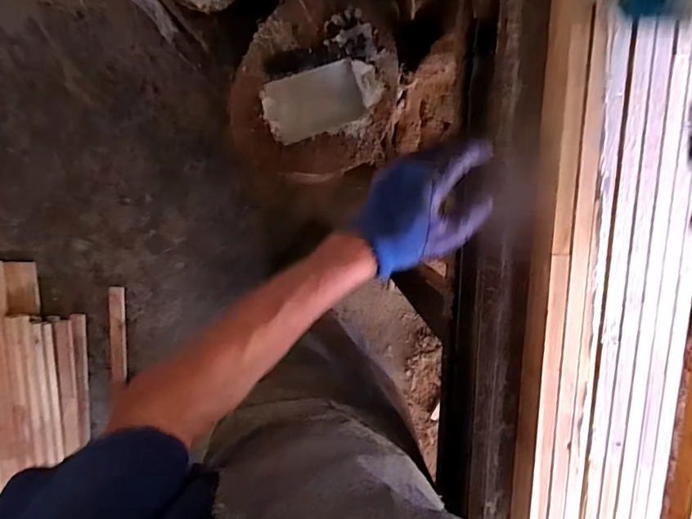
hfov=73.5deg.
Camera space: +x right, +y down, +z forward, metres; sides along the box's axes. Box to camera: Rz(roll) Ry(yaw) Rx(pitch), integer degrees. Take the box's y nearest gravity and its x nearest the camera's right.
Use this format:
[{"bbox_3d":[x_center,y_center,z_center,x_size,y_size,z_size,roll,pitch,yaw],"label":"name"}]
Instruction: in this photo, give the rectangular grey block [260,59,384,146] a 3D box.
[{"bbox_3d":[-0.044,-0.283,0.817,0.199,0.068,0.105,-19,101,-2],"label":"rectangular grey block"}]

